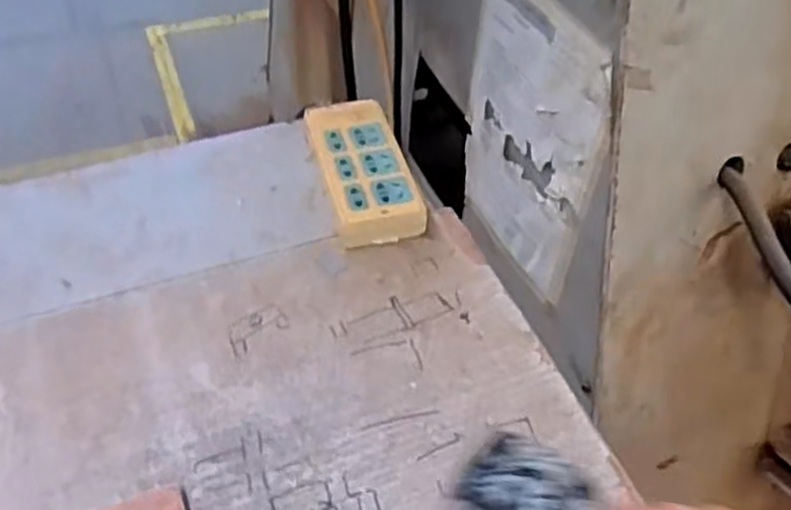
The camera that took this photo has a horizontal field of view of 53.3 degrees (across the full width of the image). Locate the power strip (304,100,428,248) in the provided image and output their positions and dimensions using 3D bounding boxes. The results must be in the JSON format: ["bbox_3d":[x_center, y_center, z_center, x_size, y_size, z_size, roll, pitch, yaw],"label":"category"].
[{"bbox_3d":[-0.032,-0.084,0.733,0.075,0.032,0.176,-10,50,-12],"label":"power strip"}]

